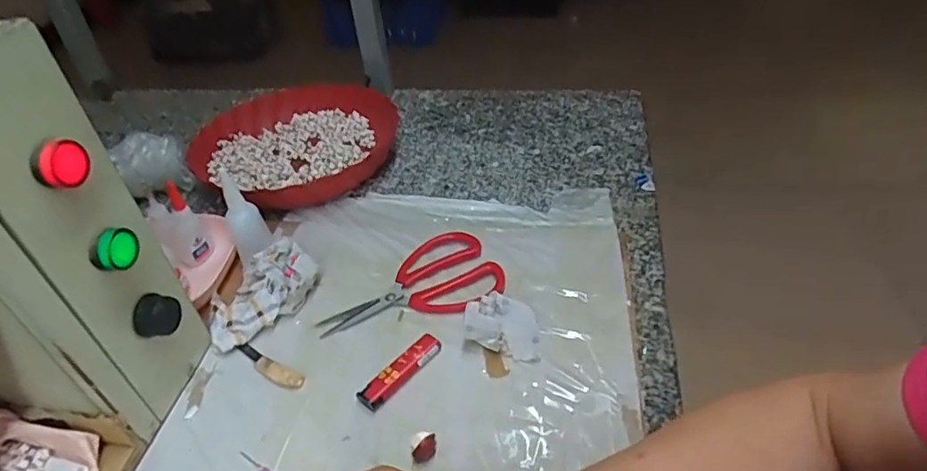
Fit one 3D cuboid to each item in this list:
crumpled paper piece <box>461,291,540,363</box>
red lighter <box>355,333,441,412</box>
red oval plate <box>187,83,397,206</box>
[{"bbox_3d":[0.031,0.070,0.453,0.061,0.013,0.041,23,75,-3],"label":"crumpled paper piece"},{"bbox_3d":[-0.048,0.105,0.446,0.020,0.009,0.075,28,51,33],"label":"red lighter"},{"bbox_3d":[-0.199,-0.112,0.704,0.235,0.036,0.231,27,50,32],"label":"red oval plate"}]

